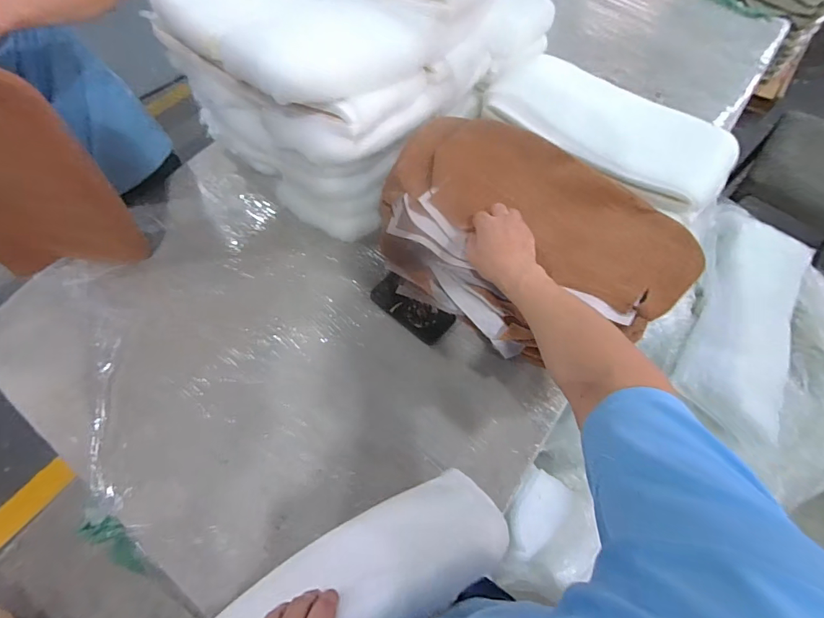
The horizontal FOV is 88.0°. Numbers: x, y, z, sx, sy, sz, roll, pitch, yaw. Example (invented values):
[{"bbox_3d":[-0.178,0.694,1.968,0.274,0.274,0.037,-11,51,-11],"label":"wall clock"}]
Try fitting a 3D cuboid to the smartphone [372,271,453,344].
[{"bbox_3d":[-0.003,-0.001,0.829,0.163,0.014,0.076,34,68,15],"label":"smartphone"}]

